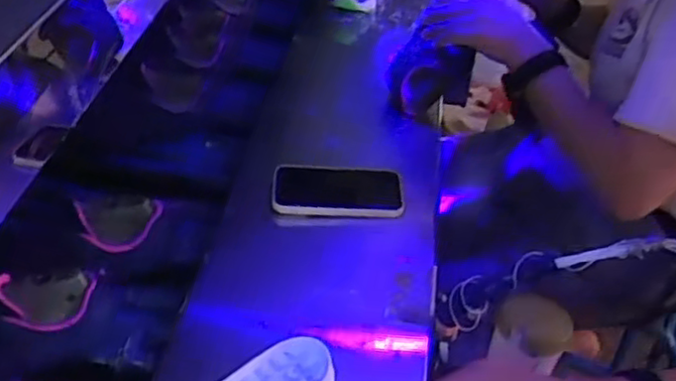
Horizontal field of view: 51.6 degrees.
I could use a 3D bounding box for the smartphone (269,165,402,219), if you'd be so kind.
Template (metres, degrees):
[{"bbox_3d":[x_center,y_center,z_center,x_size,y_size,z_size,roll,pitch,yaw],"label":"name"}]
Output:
[{"bbox_3d":[0.000,-0.002,0.825,0.149,0.010,0.081,8,43,-8],"label":"smartphone"}]

